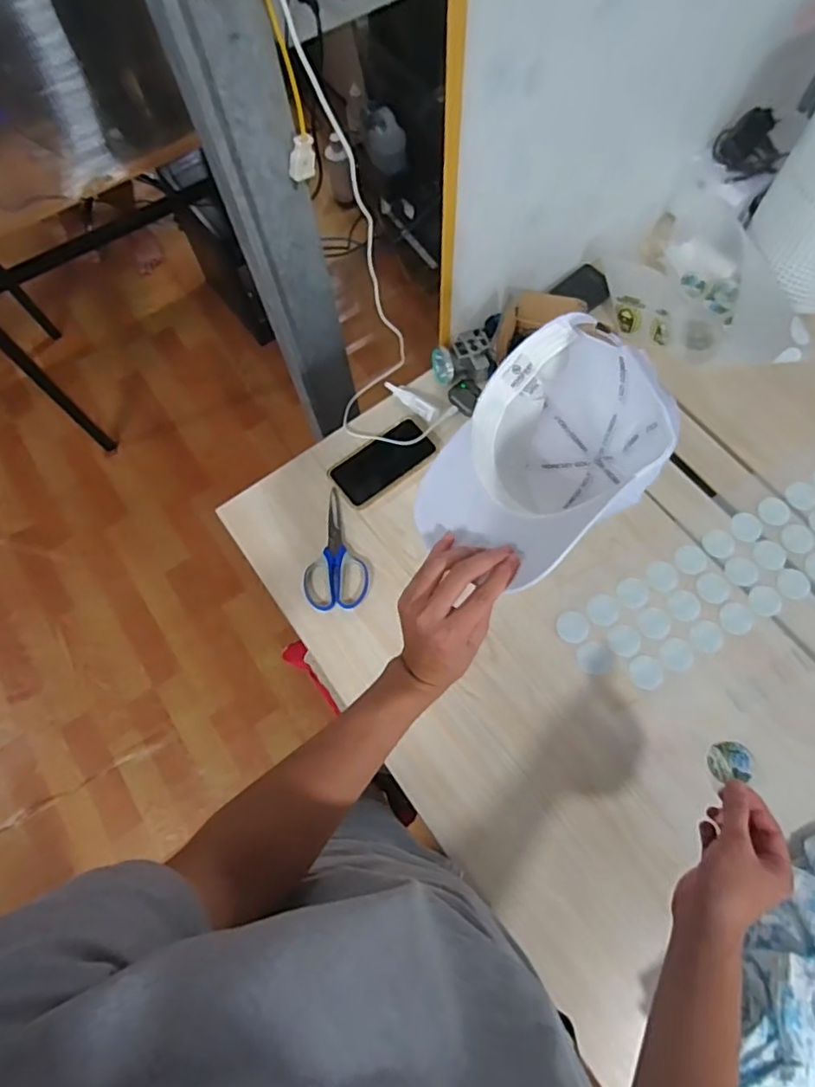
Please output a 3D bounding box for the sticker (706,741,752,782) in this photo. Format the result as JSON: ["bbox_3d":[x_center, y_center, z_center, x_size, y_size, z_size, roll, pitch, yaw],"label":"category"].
[{"bbox_3d":[0.311,0.209,0.566,0.038,0.005,0.034,-17,56,37],"label":"sticker"}]

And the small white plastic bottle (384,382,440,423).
[{"bbox_3d":[0.004,-0.220,0.904,0.109,0.024,0.024,42,77,15],"label":"small white plastic bottle"}]

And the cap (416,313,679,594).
[{"bbox_3d":[0.135,-0.085,0.561,0.171,0.148,0.249,32,75,13],"label":"cap"}]

